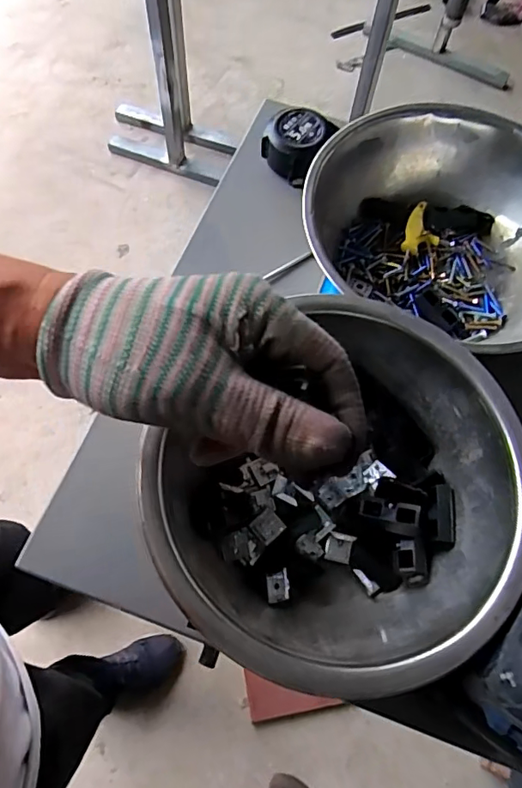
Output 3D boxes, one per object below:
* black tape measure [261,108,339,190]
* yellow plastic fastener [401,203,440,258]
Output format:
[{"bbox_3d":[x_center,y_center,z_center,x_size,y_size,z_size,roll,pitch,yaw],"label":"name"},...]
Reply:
[{"bbox_3d":[0.032,-0.242,0.492,0.063,0.037,0.064,31,68,11],"label":"black tape measure"},{"bbox_3d":[0.150,-0.151,0.468,0.032,0.011,0.054,17,66,5],"label":"yellow plastic fastener"}]

